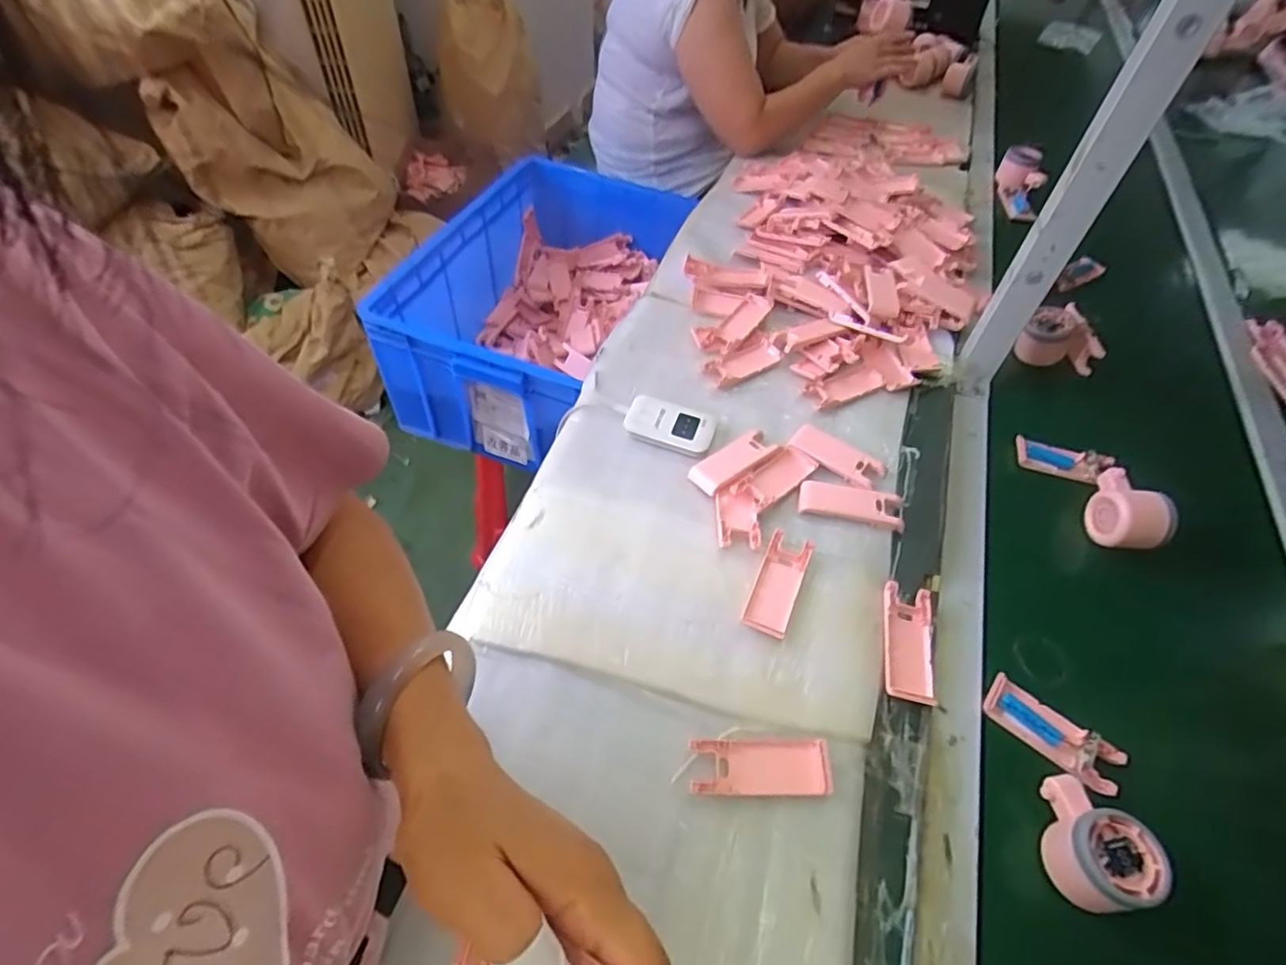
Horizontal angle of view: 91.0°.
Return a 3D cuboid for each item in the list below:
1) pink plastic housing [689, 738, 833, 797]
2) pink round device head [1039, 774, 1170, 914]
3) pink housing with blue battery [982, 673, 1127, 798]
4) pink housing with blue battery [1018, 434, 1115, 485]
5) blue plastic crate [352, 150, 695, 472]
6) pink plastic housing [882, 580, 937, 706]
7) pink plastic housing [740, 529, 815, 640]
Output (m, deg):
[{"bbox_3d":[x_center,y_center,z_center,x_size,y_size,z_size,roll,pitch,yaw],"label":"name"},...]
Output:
[{"bbox_3d":[0.089,0.215,0.479,0.104,0.006,0.039,2,52,-1],"label":"pink plastic housing"},{"bbox_3d":[0.321,0.254,0.449,0.059,0.049,0.083,6,52,2],"label":"pink round device head"},{"bbox_3d":[0.332,0.202,0.513,0.106,0.014,0.038,35,58,22],"label":"pink housing with blue battery"},{"bbox_3d":[0.463,-0.023,0.700,0.096,0.014,0.039,11,81,11],"label":"pink housing with blue battery"},{"bbox_3d":[-0.166,-0.306,1.077,0.350,0.215,0.530,17,53,10],"label":"blue plastic crate"},{"bbox_3d":[0.231,0.138,0.548,0.044,0.012,0.102,11,52,6],"label":"pink plastic housing"},{"bbox_3d":[0.122,0.089,0.565,0.040,0.014,0.100,21,54,13],"label":"pink plastic housing"}]

